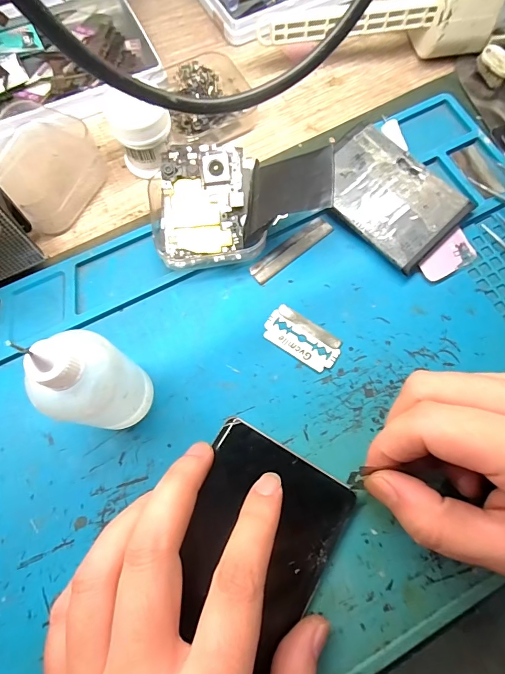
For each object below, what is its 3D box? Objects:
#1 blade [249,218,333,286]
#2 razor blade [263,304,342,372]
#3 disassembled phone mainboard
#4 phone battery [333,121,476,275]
[{"bbox_3d":[0.023,-0.052,0.223,0.056,0.004,0.013,-39,77,-11],"label":"blade"},{"bbox_3d":[0.027,0.001,0.207,0.042,0.004,0.023,33,76,9],"label":"razor blade"},{"bbox_3d":[-0.026,-0.077,0.212,0.049,0.006,0.061,1,89,-1],"label":"disassembled phone mainboard"},{"bbox_3d":[0.080,-0.085,0.230,0.061,0.012,0.086,-43,78,-12],"label":"phone battery"}]

